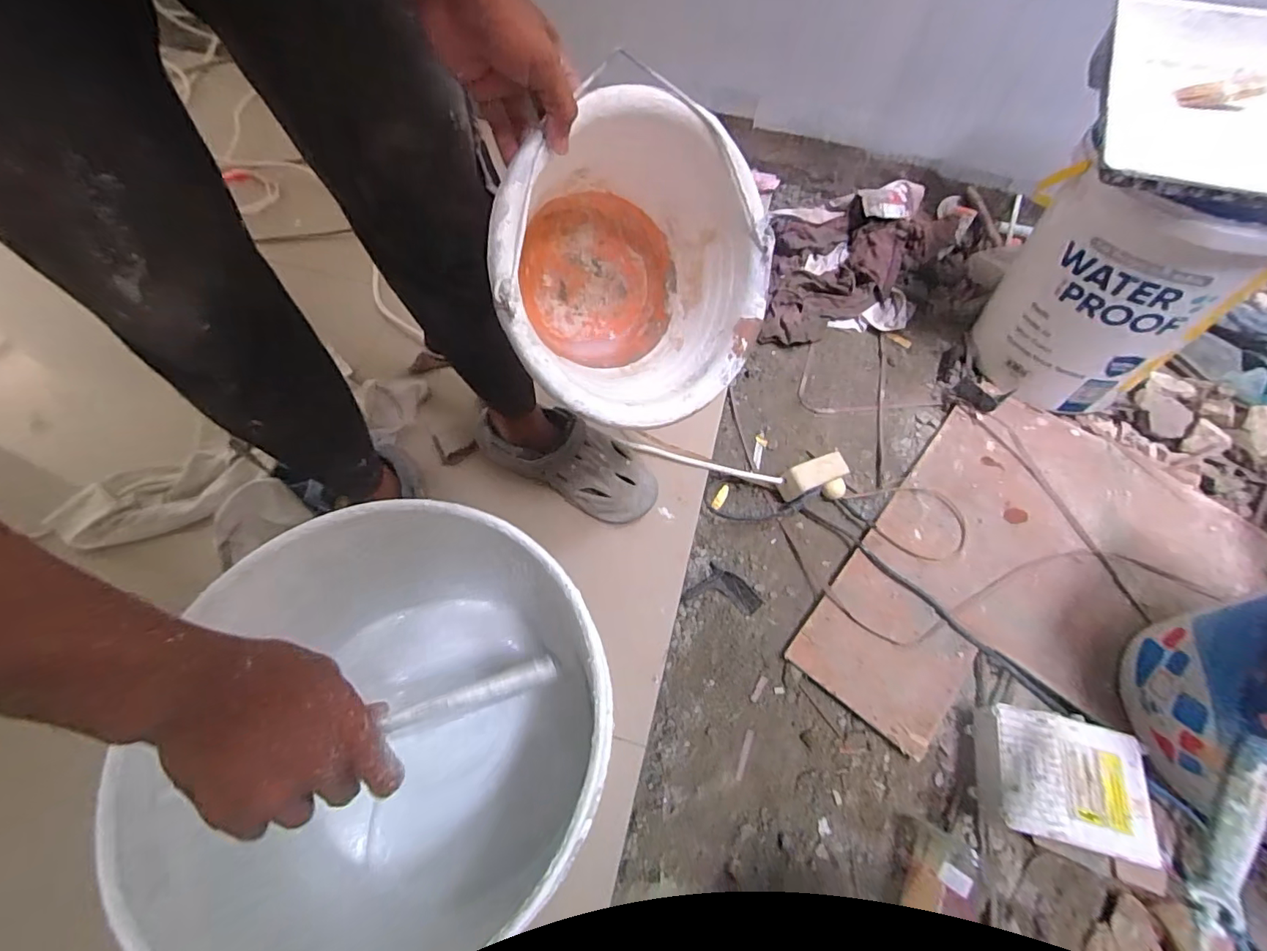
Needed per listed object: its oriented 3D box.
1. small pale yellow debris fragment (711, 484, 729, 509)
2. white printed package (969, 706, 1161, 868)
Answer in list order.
[{"bbox_3d":[0.140,0.035,0.854,0.018,0.010,0.055,23,64,10],"label":"small pale yellow debris fragment"},{"bbox_3d":[0.504,0.361,0.636,0.160,0.088,0.139,11,62,4],"label":"white printed package"}]

